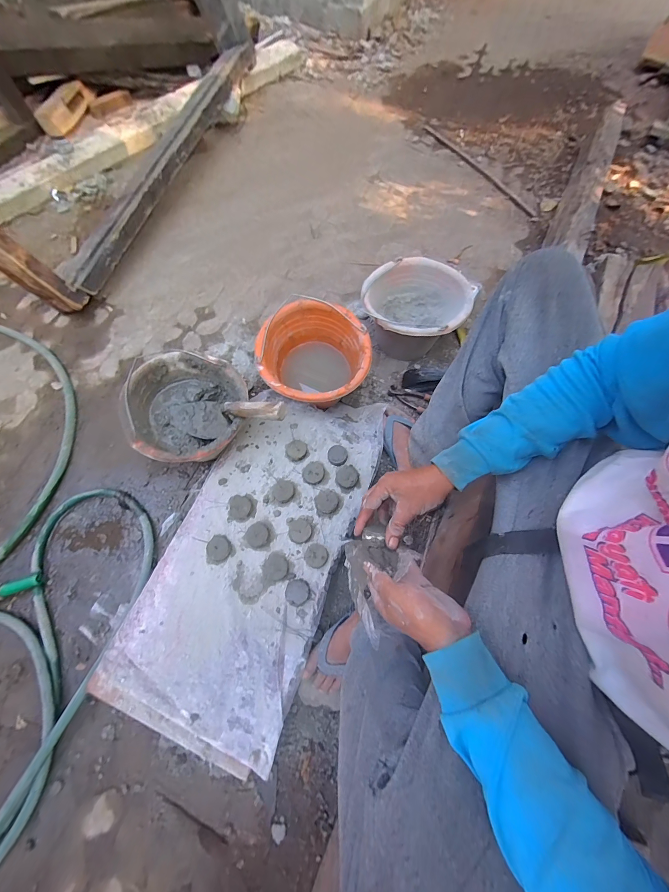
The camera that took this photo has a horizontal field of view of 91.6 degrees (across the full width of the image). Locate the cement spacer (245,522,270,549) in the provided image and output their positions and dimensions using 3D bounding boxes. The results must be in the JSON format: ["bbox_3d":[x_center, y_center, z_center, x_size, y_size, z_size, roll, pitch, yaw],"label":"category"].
[{"bbox_3d":[-0.153,0.176,0.647,0.048,0.023,0.048,0,67,0],"label":"cement spacer"}]

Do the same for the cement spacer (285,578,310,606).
[{"bbox_3d":[-0.070,0.276,0.614,0.044,0.019,0.045,0,67,0],"label":"cement spacer"}]

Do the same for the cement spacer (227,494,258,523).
[{"bbox_3d":[-0.191,0.126,0.672,0.058,0.021,0.057,-6,68,-3],"label":"cement spacer"}]

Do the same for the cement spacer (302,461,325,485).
[{"bbox_3d":[-0.044,0.057,0.700,0.044,0.019,0.051,31,71,12],"label":"cement spacer"}]

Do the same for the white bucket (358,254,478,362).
[{"bbox_3d":[0.199,-0.340,0.867,0.246,0.177,0.246,1,68,-3],"label":"white bucket"}]

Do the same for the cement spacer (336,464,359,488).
[{"bbox_3d":[0.028,0.063,0.700,0.046,0.019,0.050,19,69,7],"label":"cement spacer"}]

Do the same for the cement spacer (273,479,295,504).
[{"bbox_3d":[-0.107,0.093,0.683,0.044,0.018,0.050,-22,69,-9],"label":"cement spacer"}]

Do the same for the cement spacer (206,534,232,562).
[{"bbox_3d":[-0.227,0.203,0.638,0.042,0.027,0.050,26,70,10],"label":"cement spacer"}]

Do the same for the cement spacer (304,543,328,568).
[{"bbox_3d":[-0.035,0.214,0.634,0.043,0.027,0.043,0,67,0],"label":"cement spacer"}]

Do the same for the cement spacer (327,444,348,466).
[{"bbox_3d":[0.007,0.022,0.716,0.042,0.023,0.043,0,67,0],"label":"cement spacer"}]

